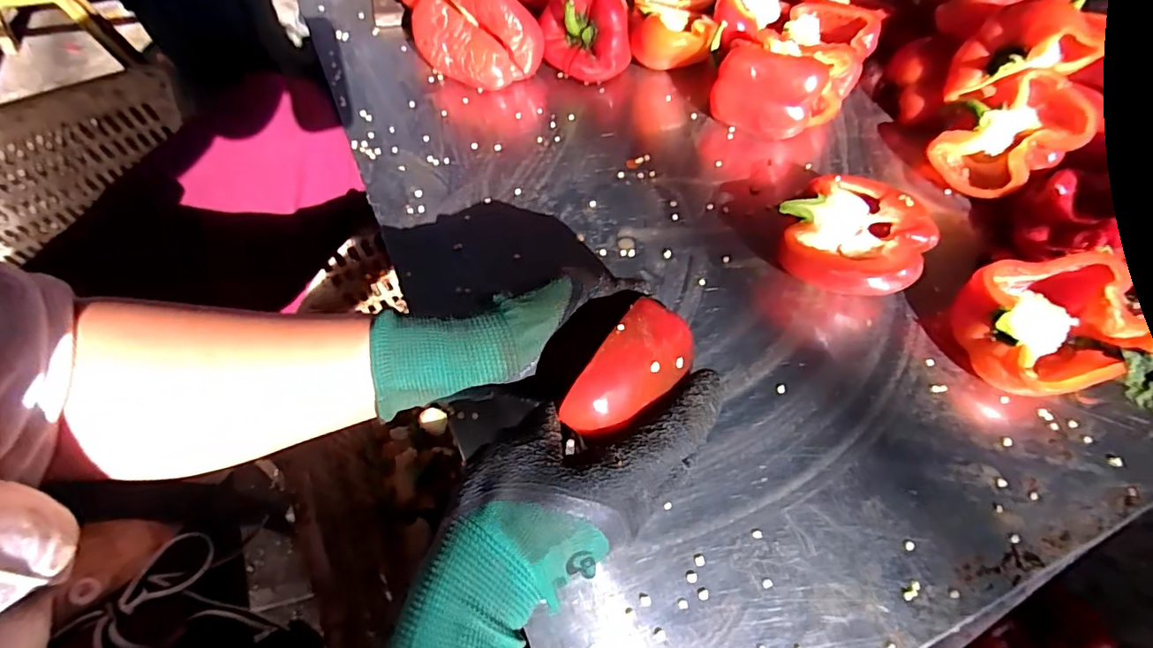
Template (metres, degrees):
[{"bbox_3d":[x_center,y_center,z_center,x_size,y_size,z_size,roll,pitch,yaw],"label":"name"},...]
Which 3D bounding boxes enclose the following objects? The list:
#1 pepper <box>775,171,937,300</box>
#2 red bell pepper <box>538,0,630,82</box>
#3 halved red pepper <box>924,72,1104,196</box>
[{"bbox_3d":[0.206,-0.066,0.410,0.104,0.053,0.097,21,64,10],"label":"pepper"},{"bbox_3d":[0.008,-0.280,0.517,0.085,0.071,0.070,0,62,0],"label":"red bell pepper"},{"bbox_3d":[0.356,-0.154,0.447,0.099,0.036,0.076,-41,72,18],"label":"halved red pepper"}]

